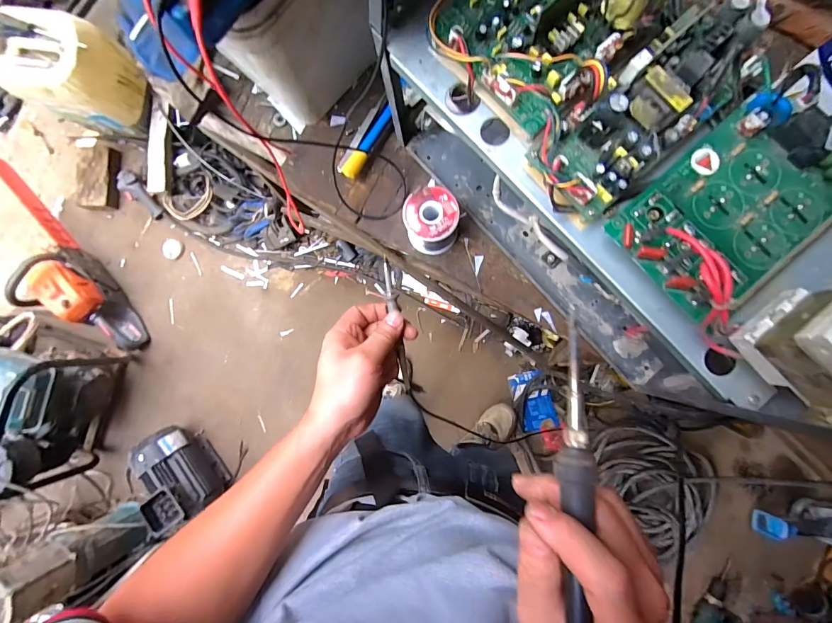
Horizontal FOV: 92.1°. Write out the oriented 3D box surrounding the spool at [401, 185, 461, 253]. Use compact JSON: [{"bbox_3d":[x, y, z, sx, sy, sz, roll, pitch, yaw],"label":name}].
[{"bbox_3d":[0.018,-0.104,0.469,0.059,0.068,0.061,0,87,2],"label":"spool"}]

